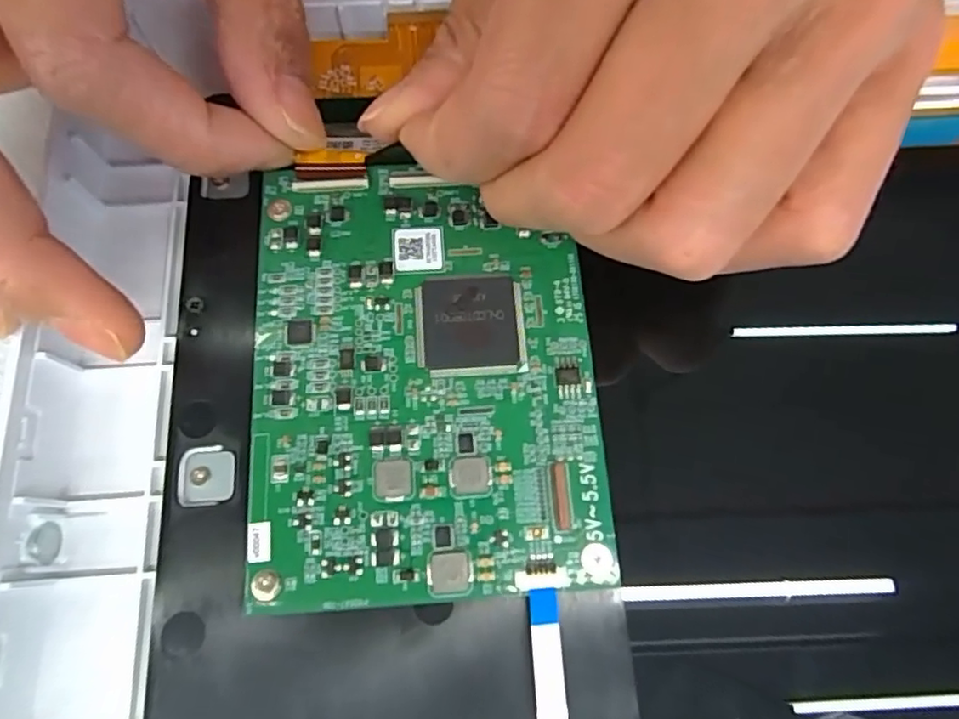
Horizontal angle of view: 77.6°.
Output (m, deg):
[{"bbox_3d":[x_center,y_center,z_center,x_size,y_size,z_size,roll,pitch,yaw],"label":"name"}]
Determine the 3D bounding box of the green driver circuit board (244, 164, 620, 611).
[{"bbox_3d":[-0.012,0.001,0.123,0.068,0.004,0.088,-4,73,-2],"label":"green driver circuit board"}]

